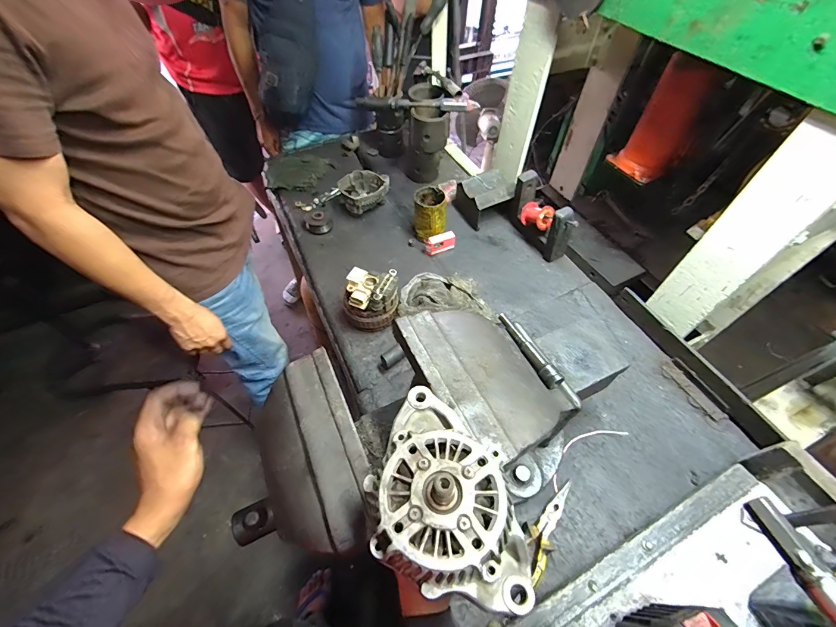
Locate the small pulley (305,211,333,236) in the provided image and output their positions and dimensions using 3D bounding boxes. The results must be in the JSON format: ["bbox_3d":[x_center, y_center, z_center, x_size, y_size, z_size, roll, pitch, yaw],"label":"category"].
[{"bbox_3d":[-0.255,-0.237,0.926,0.054,0.041,0.059,0,55,0],"label":"small pulley"}]

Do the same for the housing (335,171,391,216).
[{"bbox_3d":[-0.147,-0.326,0.967,0.135,0.058,0.134,0,55,0],"label":"housing"}]

